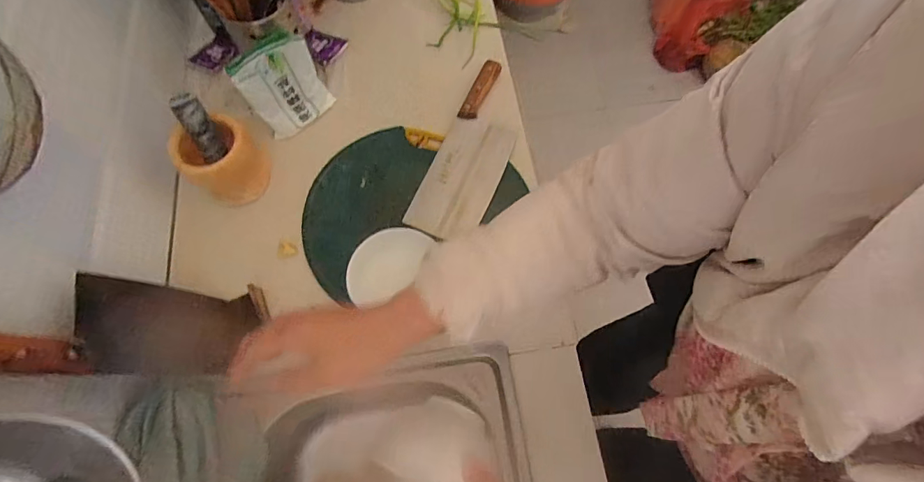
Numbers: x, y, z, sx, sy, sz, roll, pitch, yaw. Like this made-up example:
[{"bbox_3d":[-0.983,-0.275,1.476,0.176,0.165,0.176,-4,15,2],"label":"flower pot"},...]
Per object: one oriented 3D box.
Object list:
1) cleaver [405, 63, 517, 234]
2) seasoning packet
[{"bbox_3d":[0.023,-0.142,0.695,0.102,0.027,0.305,22,69,8],"label":"cleaver"},{"bbox_3d":[-0.263,-0.229,0.674,0.110,0.134,0.017,-38,55,-11],"label":"seasoning packet"}]

